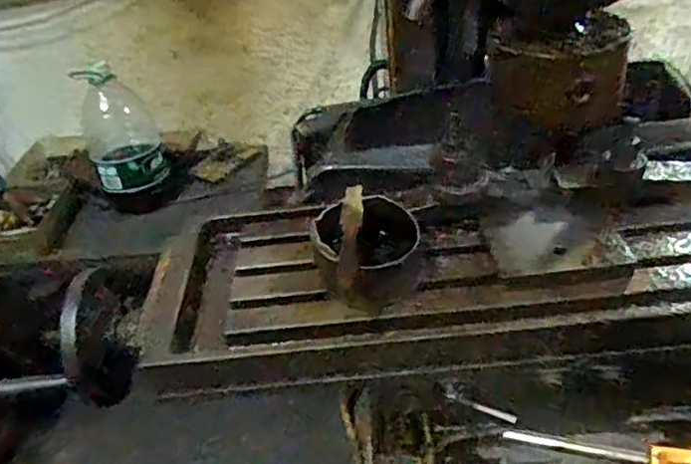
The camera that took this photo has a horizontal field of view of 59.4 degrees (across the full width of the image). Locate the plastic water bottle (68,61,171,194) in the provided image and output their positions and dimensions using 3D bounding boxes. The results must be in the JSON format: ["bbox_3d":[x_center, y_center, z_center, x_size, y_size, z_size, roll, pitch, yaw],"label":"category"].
[{"bbox_3d":[-0.554,-0.254,1.490,0.167,0.300,0.178,-18,38,-14],"label":"plastic water bottle"}]

